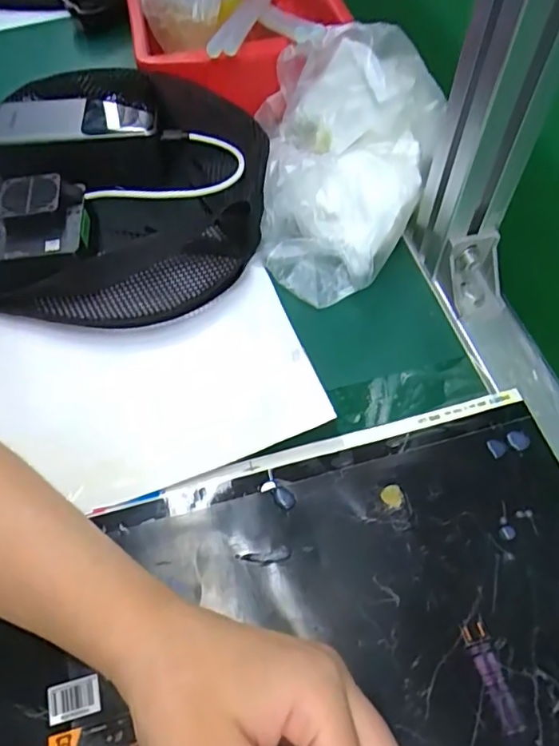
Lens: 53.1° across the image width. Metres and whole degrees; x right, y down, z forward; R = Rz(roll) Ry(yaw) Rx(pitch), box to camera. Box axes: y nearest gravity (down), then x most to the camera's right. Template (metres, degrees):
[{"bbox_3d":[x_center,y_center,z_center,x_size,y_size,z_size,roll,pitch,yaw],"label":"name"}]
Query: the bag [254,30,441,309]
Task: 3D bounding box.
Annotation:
[{"bbox_3d":[0.047,-0.155,0.397,0.133,0.084,0.186,4,59,3],"label":"bag"}]

